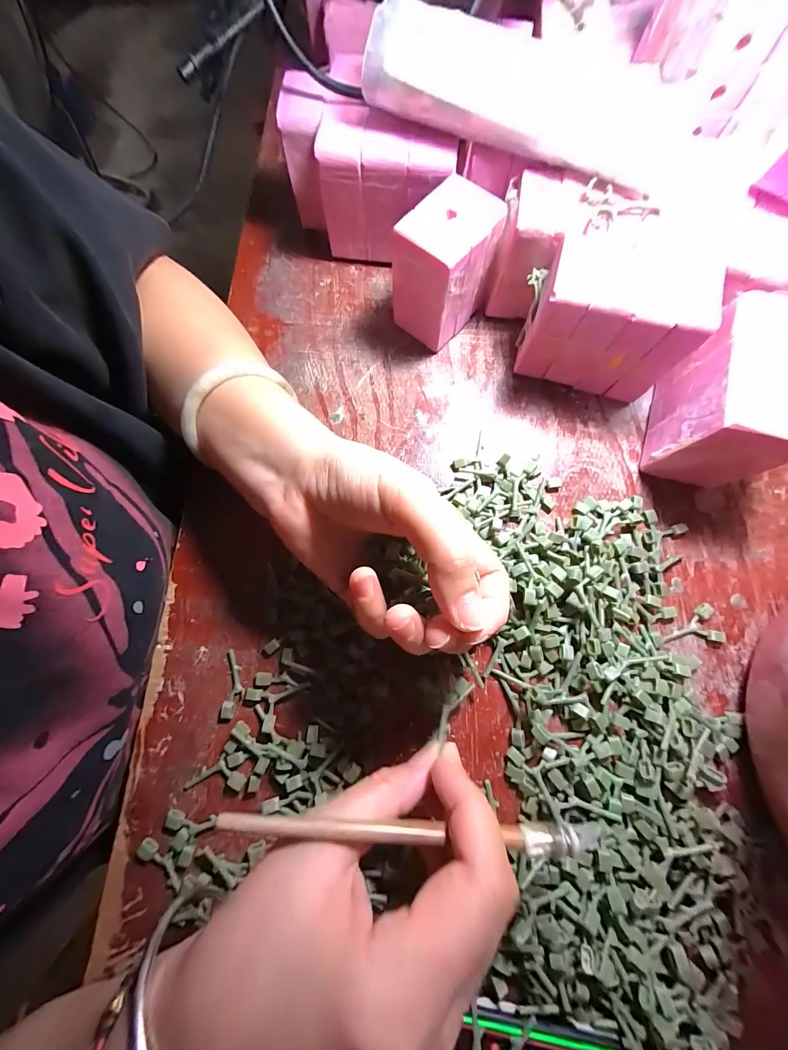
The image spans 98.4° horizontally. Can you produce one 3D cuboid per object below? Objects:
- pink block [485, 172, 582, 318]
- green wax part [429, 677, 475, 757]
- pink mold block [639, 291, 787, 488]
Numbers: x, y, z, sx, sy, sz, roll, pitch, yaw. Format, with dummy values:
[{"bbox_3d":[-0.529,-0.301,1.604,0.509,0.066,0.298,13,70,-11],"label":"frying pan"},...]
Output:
[{"bbox_3d":[0.089,-0.179,0.232,0.034,0.076,0.040,23,78,6],"label":"pink block"},{"bbox_3d":[0.031,0.099,0.182,0.009,0.005,0.035,38,57,9],"label":"green wax part"},{"bbox_3d":[0.200,-0.076,0.207,0.048,0.073,0.084,16,78,5],"label":"pink mold block"}]

